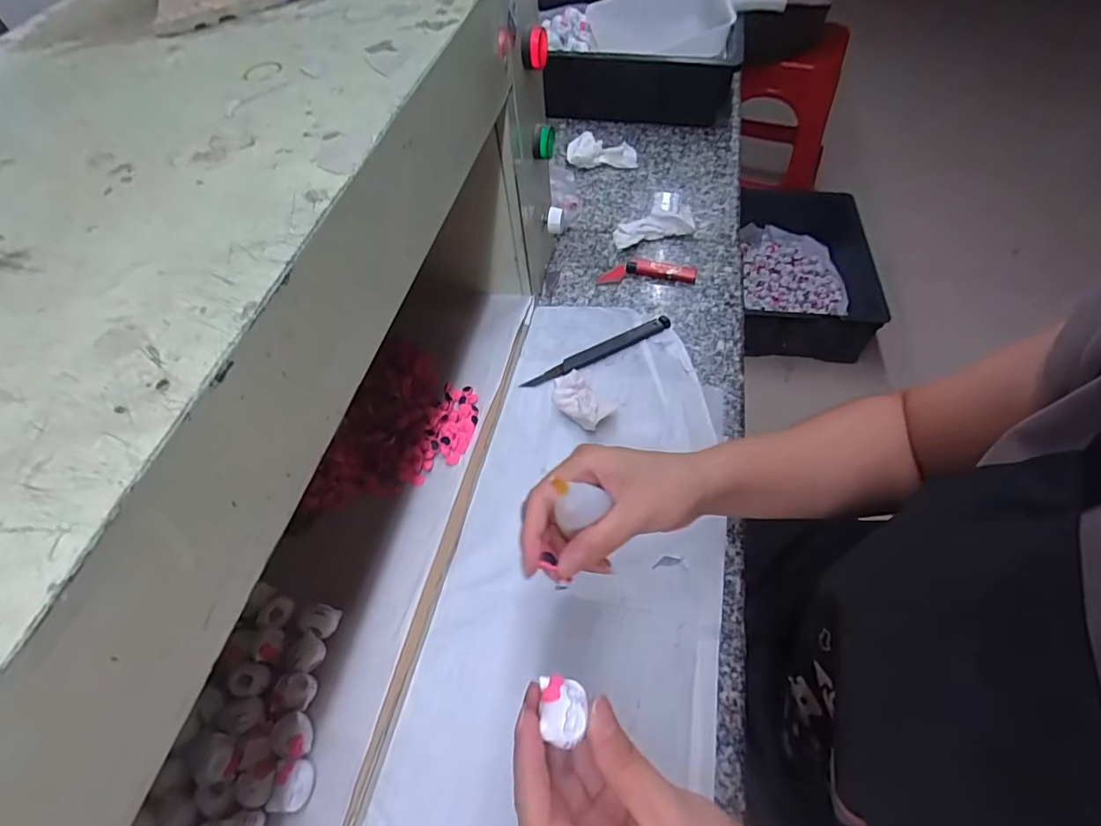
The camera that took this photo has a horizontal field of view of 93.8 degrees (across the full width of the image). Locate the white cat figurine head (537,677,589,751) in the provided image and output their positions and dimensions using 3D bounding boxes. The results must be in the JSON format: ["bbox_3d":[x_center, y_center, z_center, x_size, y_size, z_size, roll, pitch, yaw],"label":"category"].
[{"bbox_3d":[0.006,0.126,0.220,0.021,0.009,0.025,1,57,6],"label":"white cat figurine head"}]

